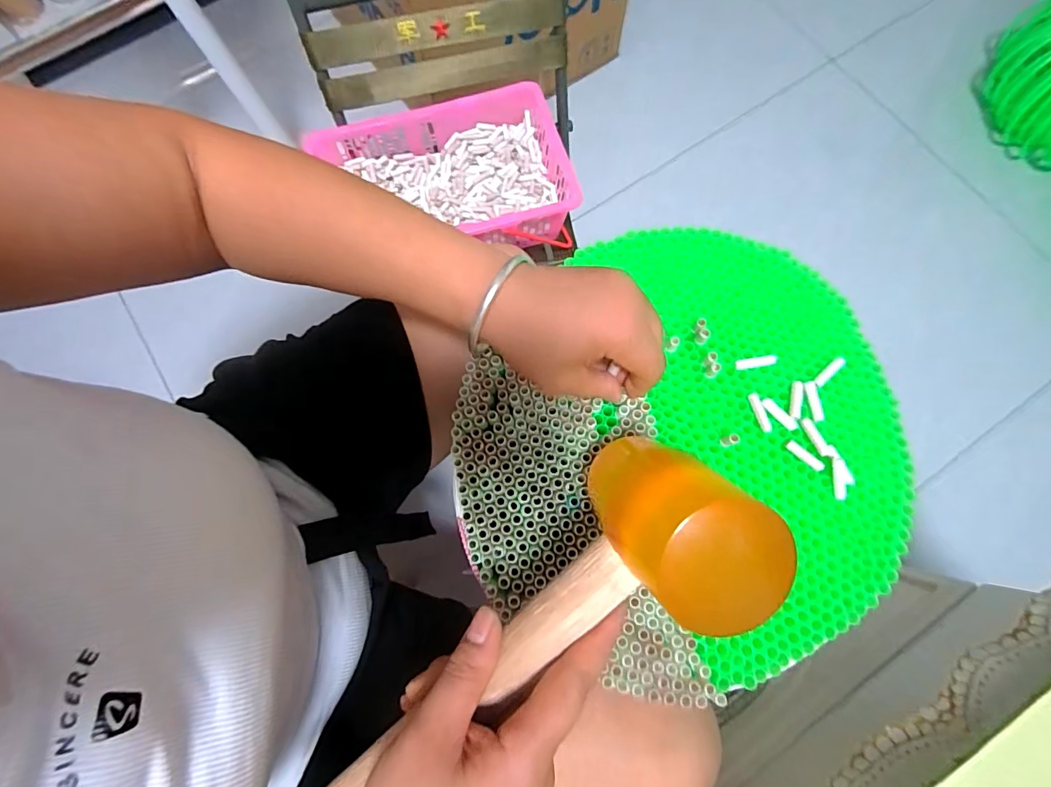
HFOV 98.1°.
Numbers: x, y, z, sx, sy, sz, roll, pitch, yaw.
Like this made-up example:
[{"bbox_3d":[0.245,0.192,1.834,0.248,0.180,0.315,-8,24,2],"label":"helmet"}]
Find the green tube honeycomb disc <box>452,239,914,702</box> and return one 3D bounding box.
[{"bbox_3d":[0.110,0.031,0.323,0.311,0.021,0.315,-6,76,0],"label":"green tube honeycomb disc"}]

